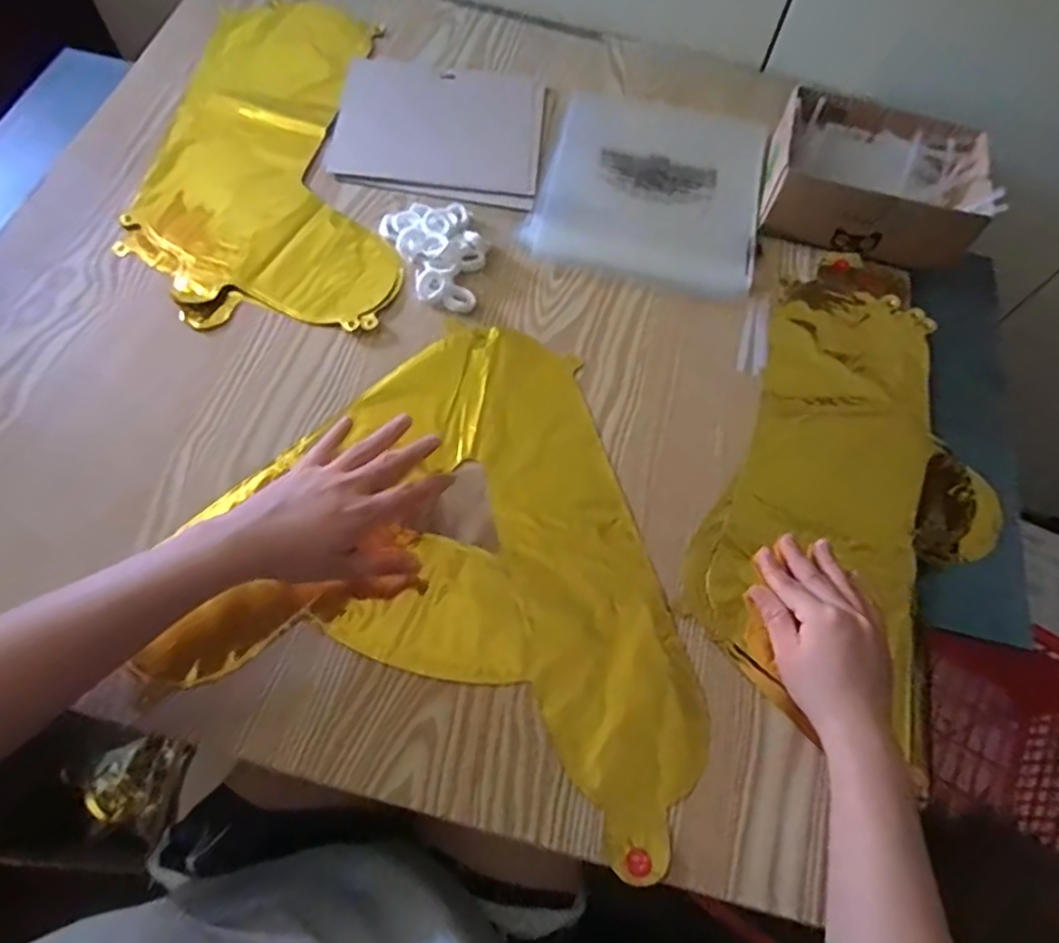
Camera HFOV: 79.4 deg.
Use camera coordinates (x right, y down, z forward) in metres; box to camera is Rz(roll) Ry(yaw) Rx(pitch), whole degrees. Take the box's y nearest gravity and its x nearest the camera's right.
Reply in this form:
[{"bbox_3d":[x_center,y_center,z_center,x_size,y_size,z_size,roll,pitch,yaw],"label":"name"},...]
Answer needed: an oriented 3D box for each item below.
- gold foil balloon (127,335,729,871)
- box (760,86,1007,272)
[{"bbox_3d":[-0.026,0.049,0.469,0.351,0.014,0.328,21,66,6],"label":"gold foil balloon"},{"bbox_3d":[0.326,-0.281,0.608,0.188,0.061,0.141,15,66,4],"label":"box"}]

